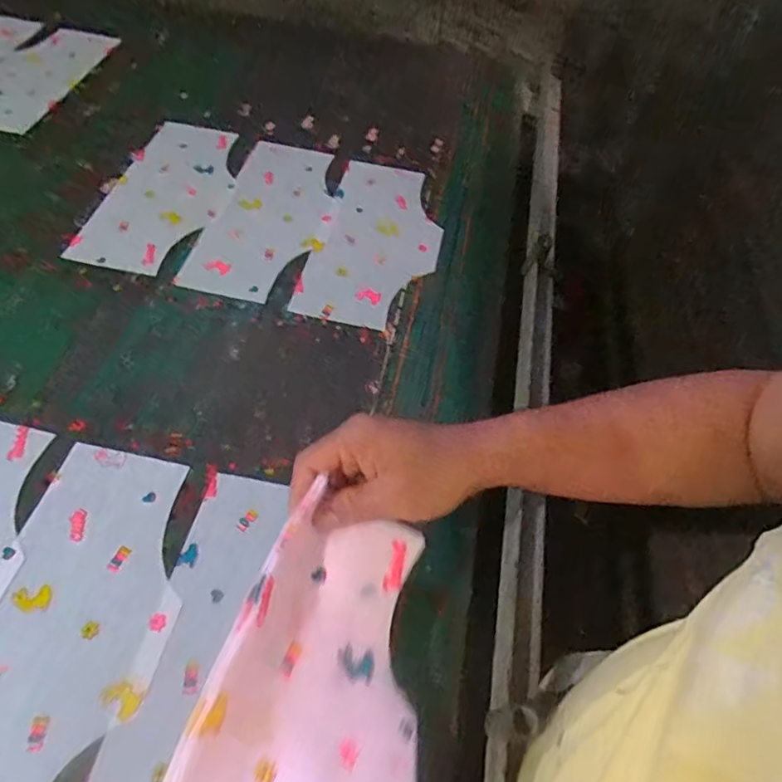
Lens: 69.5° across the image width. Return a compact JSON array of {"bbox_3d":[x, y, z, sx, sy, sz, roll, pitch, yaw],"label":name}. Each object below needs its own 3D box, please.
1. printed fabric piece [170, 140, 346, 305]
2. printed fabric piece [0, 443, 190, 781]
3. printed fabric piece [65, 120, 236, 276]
[{"bbox_3d":[-0.152,-0.229,0.732,0.143,0.007,0.297,12,55,4],"label":"printed fabric piece"},{"bbox_3d":[-0.250,0.185,0.434,0.148,0.005,0.298,12,55,3],"label":"printed fabric piece"},{"bbox_3d":[-0.296,-0.266,0.742,0.148,0.006,0.296,11,55,3],"label":"printed fabric piece"}]

